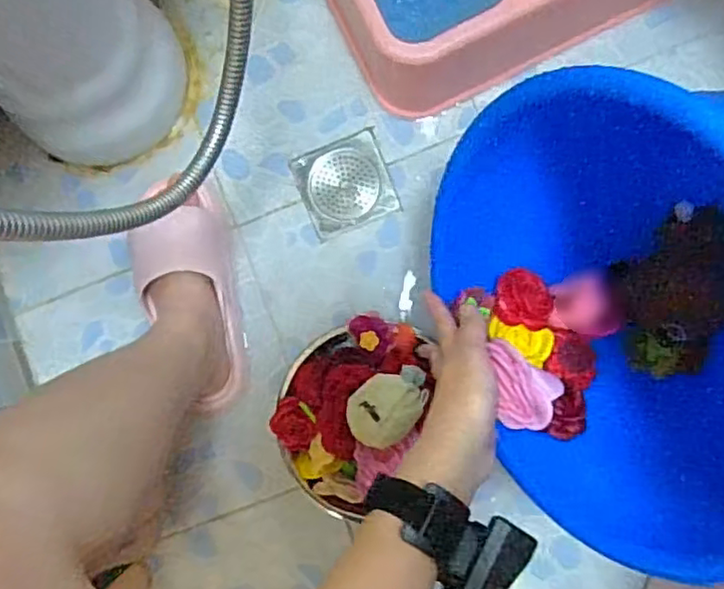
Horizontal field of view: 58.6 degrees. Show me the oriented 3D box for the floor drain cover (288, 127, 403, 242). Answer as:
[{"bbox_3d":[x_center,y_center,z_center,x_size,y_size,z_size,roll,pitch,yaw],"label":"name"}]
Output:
[{"bbox_3d":[-0.018,-0.123,0.726,0.099,0.009,0.099,-22,85,5],"label":"floor drain cover"}]

